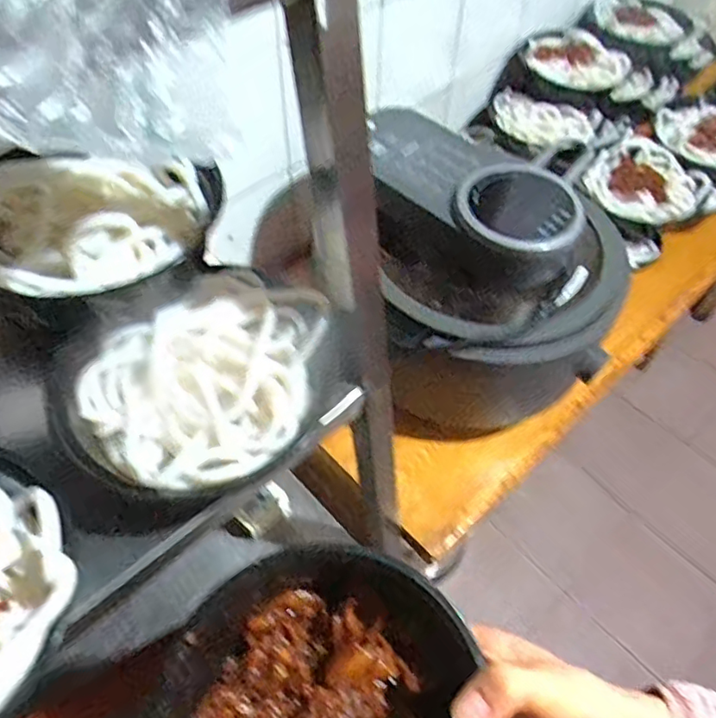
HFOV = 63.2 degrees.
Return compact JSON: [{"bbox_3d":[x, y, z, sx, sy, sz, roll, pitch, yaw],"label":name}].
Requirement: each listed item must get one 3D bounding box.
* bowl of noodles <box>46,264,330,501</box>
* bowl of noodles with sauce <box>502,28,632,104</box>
[{"bbox_3d":[-0.098,0.010,0.368,0.144,0.051,0.159,33,58,20],"label":"bowl of noodles"},{"bbox_3d":[0.335,-0.458,0.898,0.154,0.053,0.165,2,53,-2],"label":"bowl of noodles with sauce"}]

